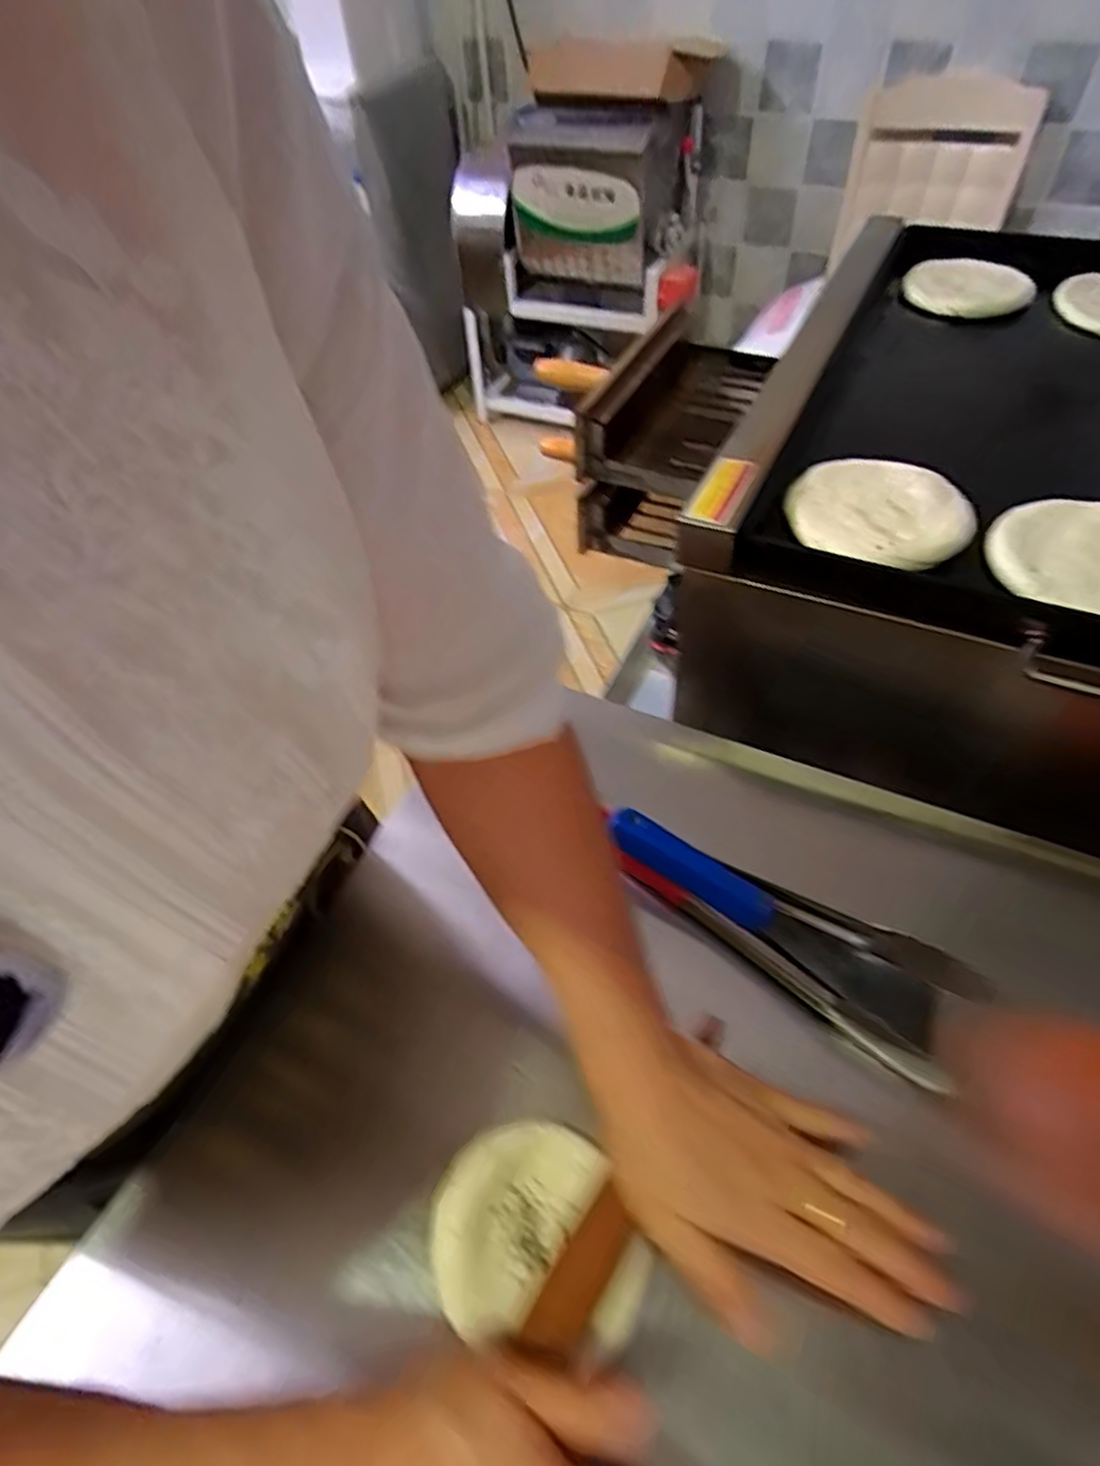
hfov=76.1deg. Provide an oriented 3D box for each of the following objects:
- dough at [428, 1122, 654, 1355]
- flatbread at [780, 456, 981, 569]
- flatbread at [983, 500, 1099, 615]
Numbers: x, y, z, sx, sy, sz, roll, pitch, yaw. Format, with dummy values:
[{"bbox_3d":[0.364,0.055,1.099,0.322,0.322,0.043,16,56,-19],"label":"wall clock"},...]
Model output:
[{"bbox_3d":[-0.006,0.257,0.367,0.107,0.018,0.091,0,53,3],"label":"dough"},{"bbox_3d":[0.256,-0.177,0.548,0.131,0.014,0.131,14,55,14],"label":"flatbread"},{"bbox_3d":[0.387,-0.129,0.496,0.133,0.021,0.133,18,56,17],"label":"flatbread"}]

